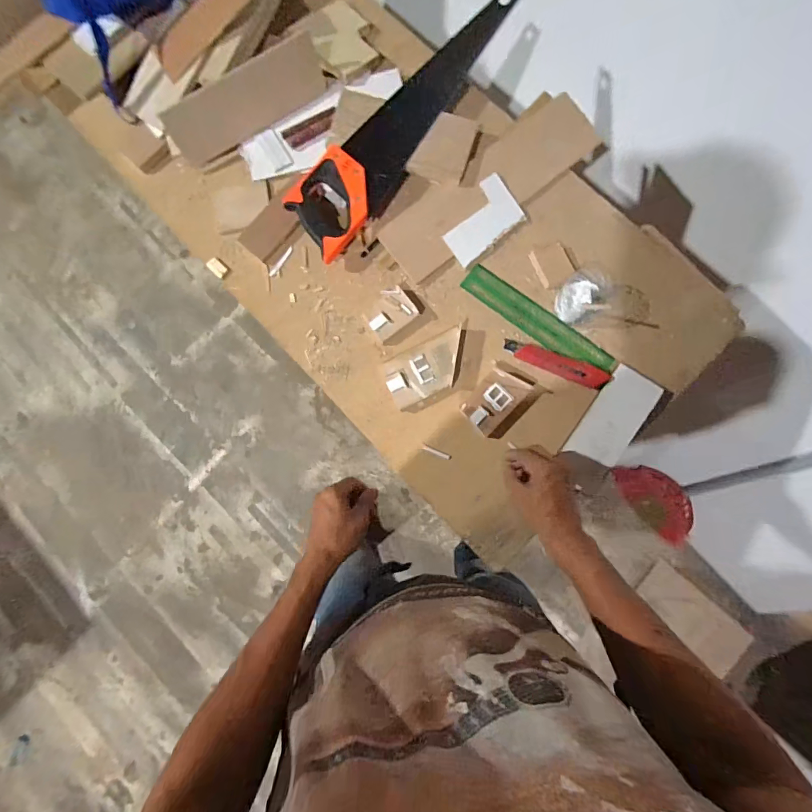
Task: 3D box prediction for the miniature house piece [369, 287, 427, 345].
[{"bbox_3d":[-0.019,-0.147,0.641,0.089,0.028,0.061,-40,81,-3],"label":"miniature house piece"}]

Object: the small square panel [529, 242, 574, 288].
[{"bbox_3d":[0.230,-0.219,0.646,0.056,0.021,0.061,-23,81,0],"label":"small square panel"}]

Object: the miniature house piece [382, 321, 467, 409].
[{"bbox_3d":[0.038,-0.058,0.631,0.140,0.030,0.081,-29,81,-1],"label":"miniature house piece"}]

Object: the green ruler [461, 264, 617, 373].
[{"bbox_3d":[0.204,-0.131,0.639,0.255,0.009,0.048,36,85,8],"label":"green ruler"}]

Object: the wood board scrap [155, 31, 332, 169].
[{"bbox_3d":[-0.243,-0.478,0.649,0.264,0.081,0.011,-37,57,-8],"label":"wood board scrap"}]

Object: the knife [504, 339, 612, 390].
[{"bbox_3d":[0.227,-0.064,0.626,0.159,0.019,0.032,23,84,7],"label":"knife"}]

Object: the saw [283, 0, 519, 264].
[{"bbox_3d":[-0.008,-0.459,0.653,0.113,0.034,0.512,36,85,8],"label":"saw"}]

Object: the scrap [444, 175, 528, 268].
[{"bbox_3d":[0.117,-0.293,0.652,0.131,0.009,0.083,-39,81,-3],"label":"scrap"}]

